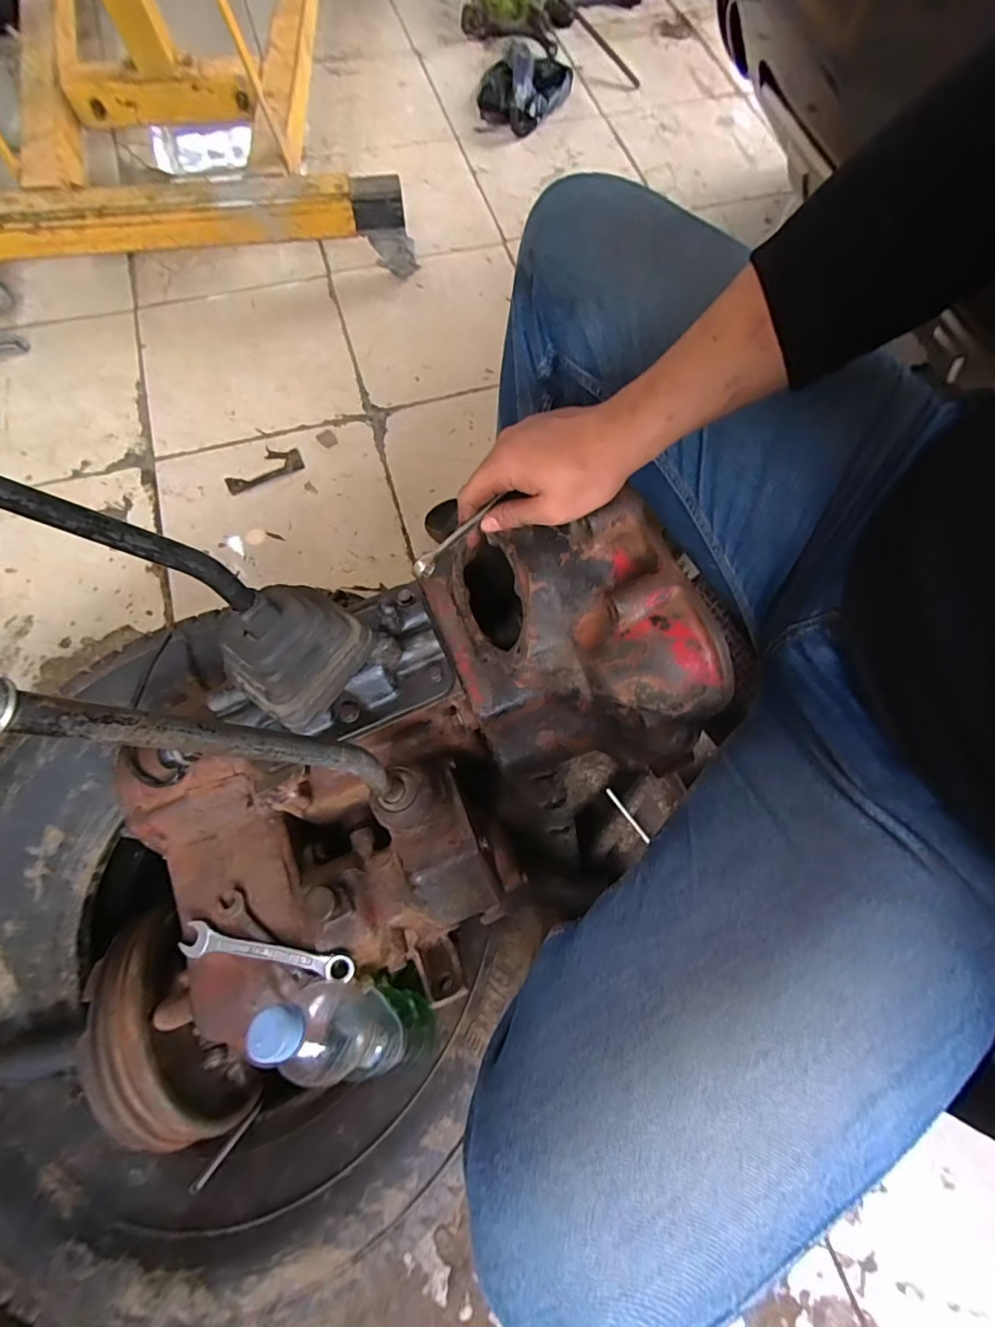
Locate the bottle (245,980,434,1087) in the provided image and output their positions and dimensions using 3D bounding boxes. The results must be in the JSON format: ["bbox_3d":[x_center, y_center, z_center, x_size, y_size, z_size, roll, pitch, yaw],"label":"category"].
[{"bbox_3d":[-0.125,0.302,0.427,0.071,0.228,0.055,16,68,31],"label":"bottle"}]

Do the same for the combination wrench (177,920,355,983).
[{"bbox_3d":[-0.194,0.242,0.436,0.148,0.009,0.026,6,64,5],"label":"combination wrench"}]

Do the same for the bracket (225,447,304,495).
[{"bbox_3d":[-0.424,-0.354,0.935,0.137,0.007,0.063,-27,74,-11],"label":"bracket"}]

